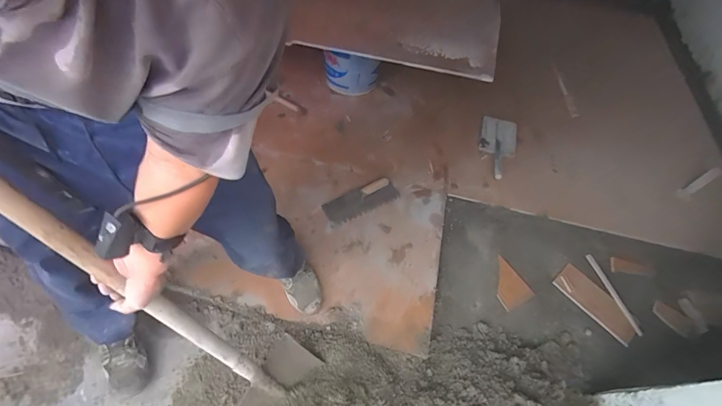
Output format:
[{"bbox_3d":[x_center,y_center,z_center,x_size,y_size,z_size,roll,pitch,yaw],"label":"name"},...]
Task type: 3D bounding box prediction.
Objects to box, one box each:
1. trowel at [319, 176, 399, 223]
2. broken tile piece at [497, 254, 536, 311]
[{"bbox_3d":[0.000,-0.028,1.231,0.277,0.076,0.113,-25,62,-17],"label":"trowel"},{"bbox_3d":[0.497,0.277,1.177,0.108,0.014,0.157,-33,61,-3],"label":"broken tile piece"}]

